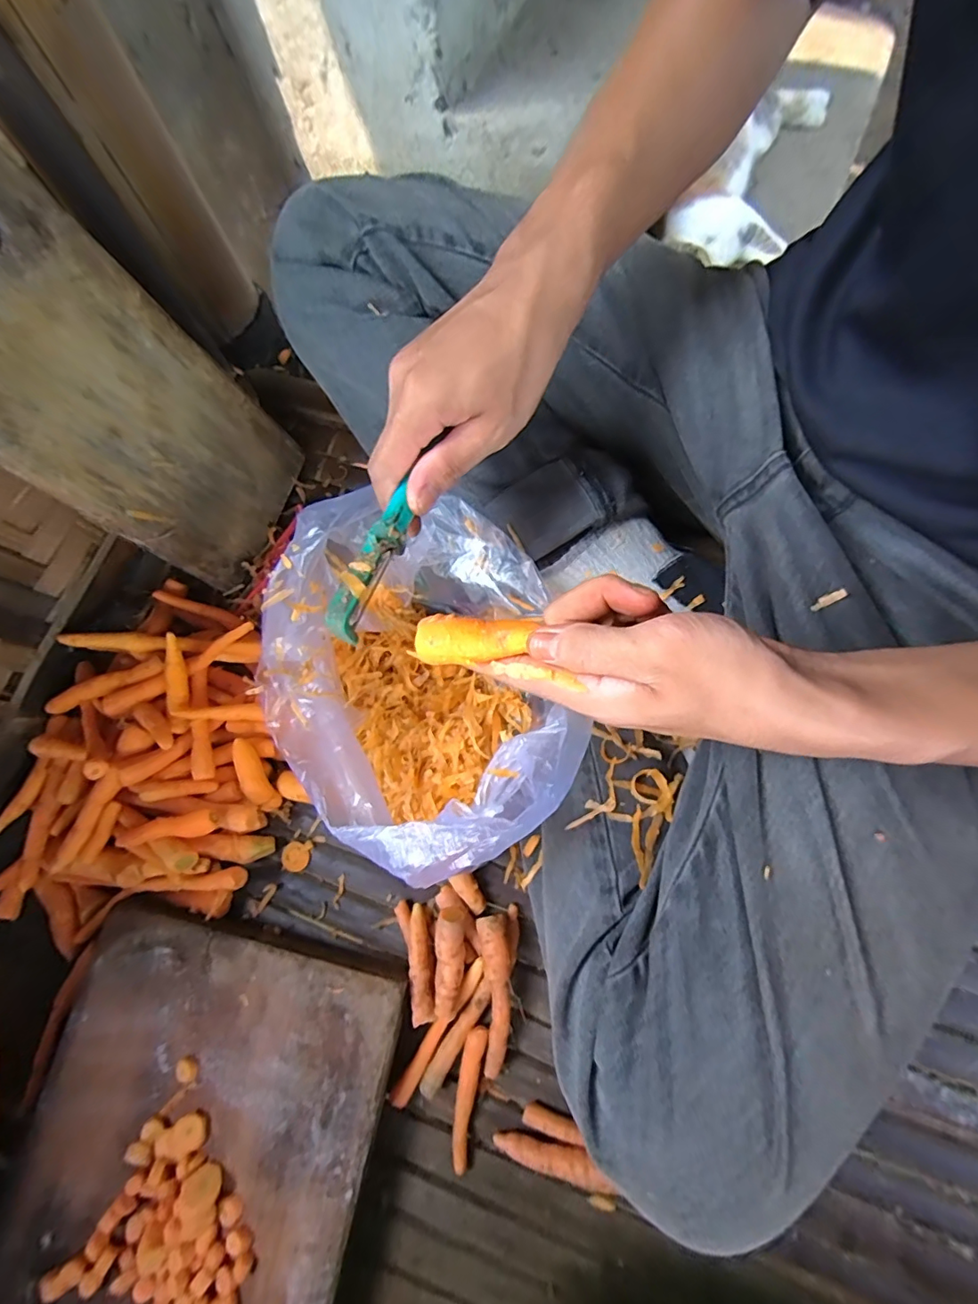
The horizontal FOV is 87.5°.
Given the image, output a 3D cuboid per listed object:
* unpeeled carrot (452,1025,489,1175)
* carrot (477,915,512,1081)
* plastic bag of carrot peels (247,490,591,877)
[{"bbox_3d":[-0.015,0.303,0.350,0.015,0.022,0.085,11,77,5],"label":"unpeeled carrot"},{"bbox_3d":[0.005,0.239,0.357,0.022,0.030,0.102,-4,76,2],"label":"carrot"},{"bbox_3d":[-0.050,0.016,0.324,0.170,0.161,0.205,-5,76,1],"label":"plastic bag of carrot peels"}]

